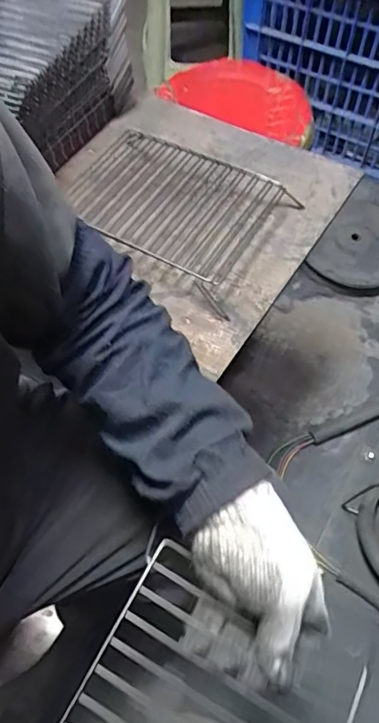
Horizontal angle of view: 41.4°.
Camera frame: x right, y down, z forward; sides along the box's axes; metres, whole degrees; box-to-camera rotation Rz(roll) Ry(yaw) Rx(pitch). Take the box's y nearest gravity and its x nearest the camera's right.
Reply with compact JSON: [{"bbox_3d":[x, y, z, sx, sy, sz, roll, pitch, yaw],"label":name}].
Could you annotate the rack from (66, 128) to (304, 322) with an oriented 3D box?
[{"bbox_3d":[-0.030,-0.211,0.681,0.300,0.042,0.210,29,65,17],"label":"rack"}]

